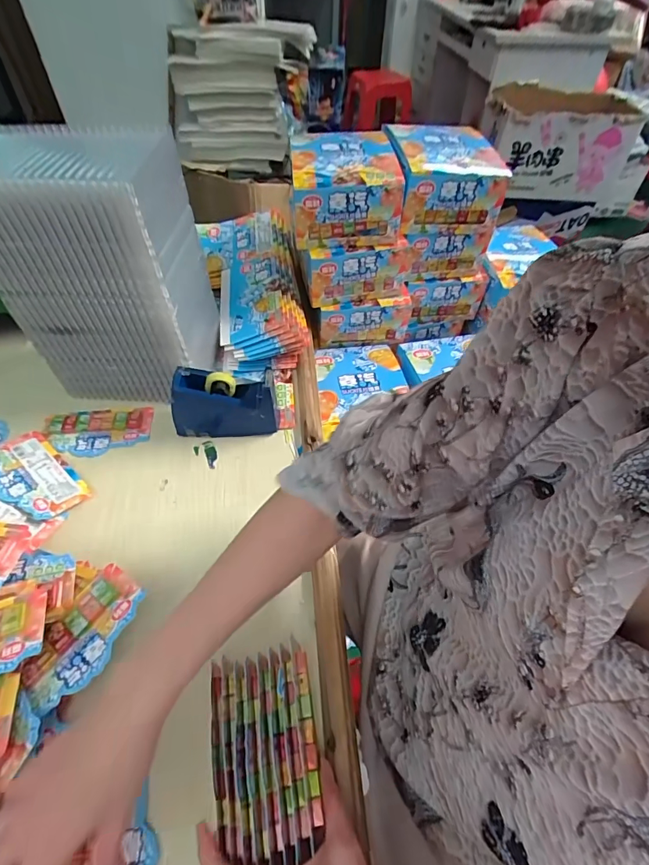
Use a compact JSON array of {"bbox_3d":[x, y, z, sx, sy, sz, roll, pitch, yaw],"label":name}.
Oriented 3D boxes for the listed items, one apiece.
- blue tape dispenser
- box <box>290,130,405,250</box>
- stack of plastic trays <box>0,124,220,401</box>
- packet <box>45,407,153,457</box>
[{"bbox_3d":[-0.131,-0.037,0.576,0.131,0.086,0.052,4,51,2],"label":"blue tape dispenser"},{"bbox_3d":[0.025,-0.363,0.648,0.157,0.096,0.148,-4,51,-5],"label":"box"},{"bbox_3d":[-0.269,-0.192,0.550,0.207,0.286,0.147,2,51,0],"label":"stack of plastic trays"},{"bbox_3d":[-0.311,-0.004,0.594,0.139,0.019,0.070,-6,51,-6],"label":"packet"}]

